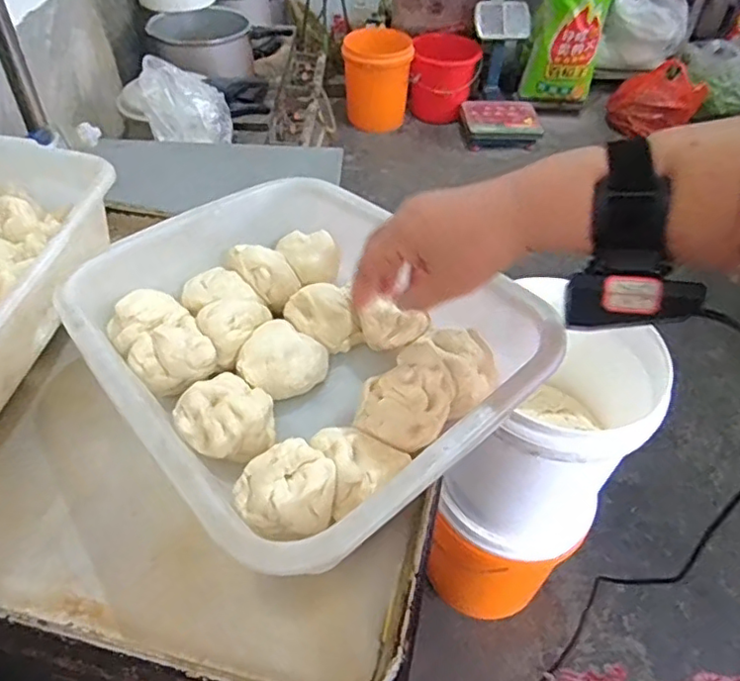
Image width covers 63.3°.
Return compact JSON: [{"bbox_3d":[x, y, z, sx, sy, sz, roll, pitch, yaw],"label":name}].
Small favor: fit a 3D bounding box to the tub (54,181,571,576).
[{"bbox_3d":[-0.057,0.005,0.461,0.255,0.104,0.337,-30,51,-25],"label":"tub"}]

